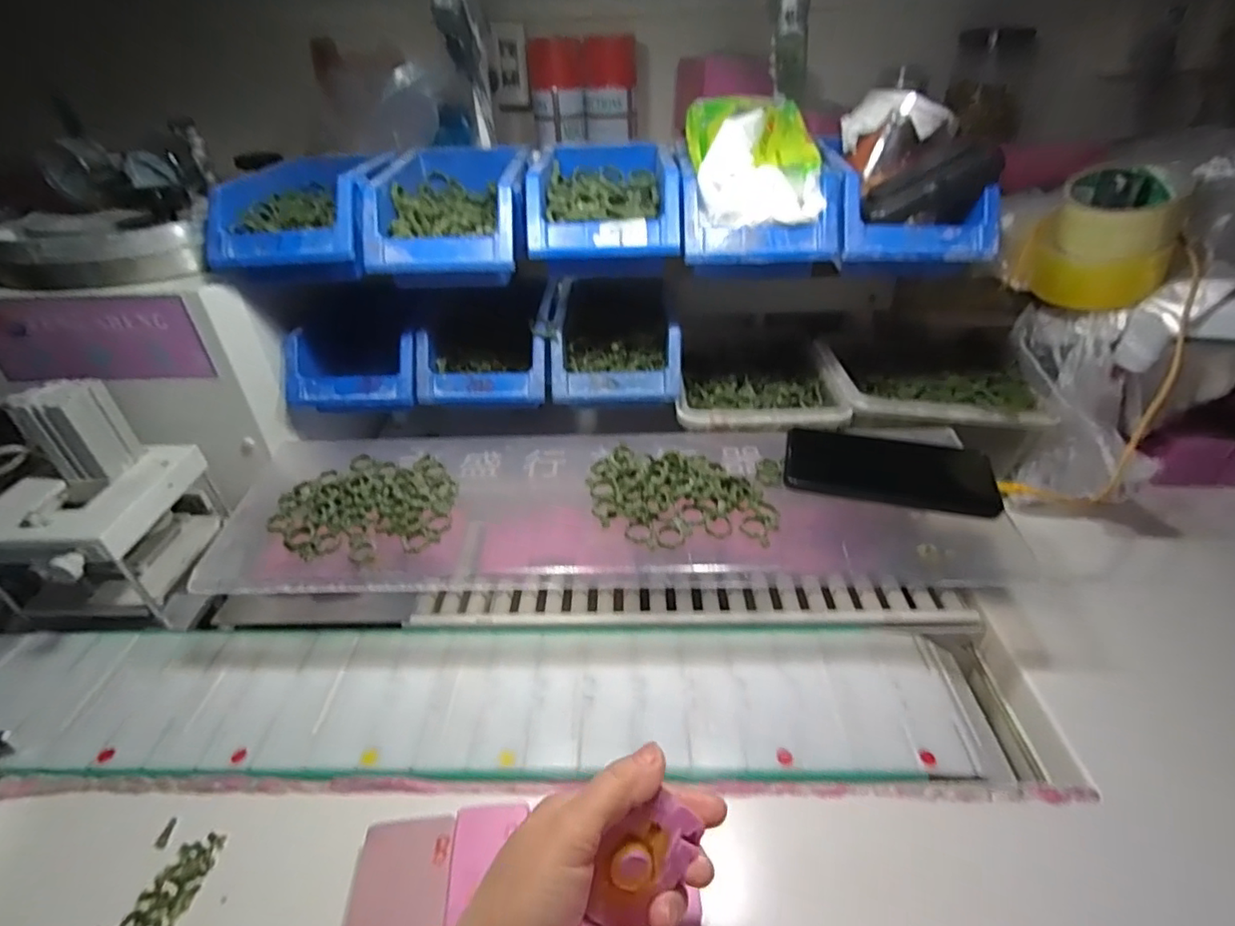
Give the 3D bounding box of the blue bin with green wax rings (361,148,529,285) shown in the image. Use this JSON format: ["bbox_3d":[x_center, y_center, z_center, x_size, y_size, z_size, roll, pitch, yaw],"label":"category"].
[{"bbox_3d":[-0.144,-0.230,0.542,0.123,0.079,0.176,-2,36,1],"label":"blue bin with green wax rings"}]

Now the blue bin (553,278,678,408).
[{"bbox_3d":[-0.001,-0.131,0.604,0.125,0.065,0.168,-2,36,1],"label":"blue bin"}]

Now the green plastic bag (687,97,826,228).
[{"bbox_3d":[0.116,-0.260,0.516,0.108,0.087,0.144,2,36,5],"label":"green plastic bag"}]

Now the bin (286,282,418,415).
[{"bbox_3d":[-0.253,-0.133,0.626,0.131,0.083,0.197,0,36,3],"label":"bin"}]

